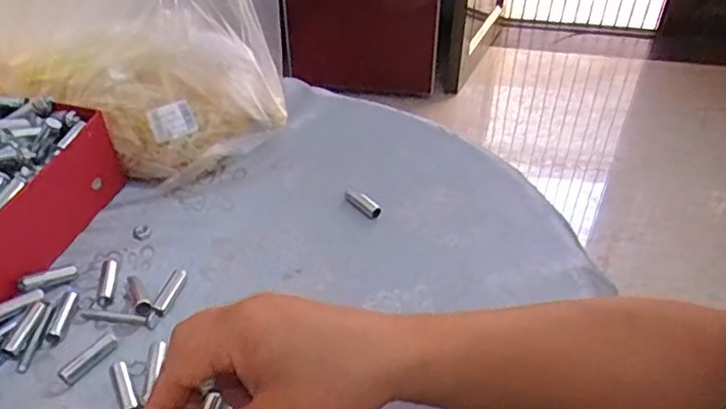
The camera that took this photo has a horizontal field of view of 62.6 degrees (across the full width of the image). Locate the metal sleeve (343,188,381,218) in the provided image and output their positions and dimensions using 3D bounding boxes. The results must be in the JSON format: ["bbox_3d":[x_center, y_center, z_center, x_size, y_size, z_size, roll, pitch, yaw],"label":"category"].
[{"bbox_3d":[-0.002,-0.002,0.531,0.013,0.009,0.046,-27,47,-30],"label":"metal sleeve"}]

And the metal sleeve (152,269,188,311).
[{"bbox_3d":[-0.144,0.064,0.448,0.012,0.010,0.041,8,40,7],"label":"metal sleeve"}]

